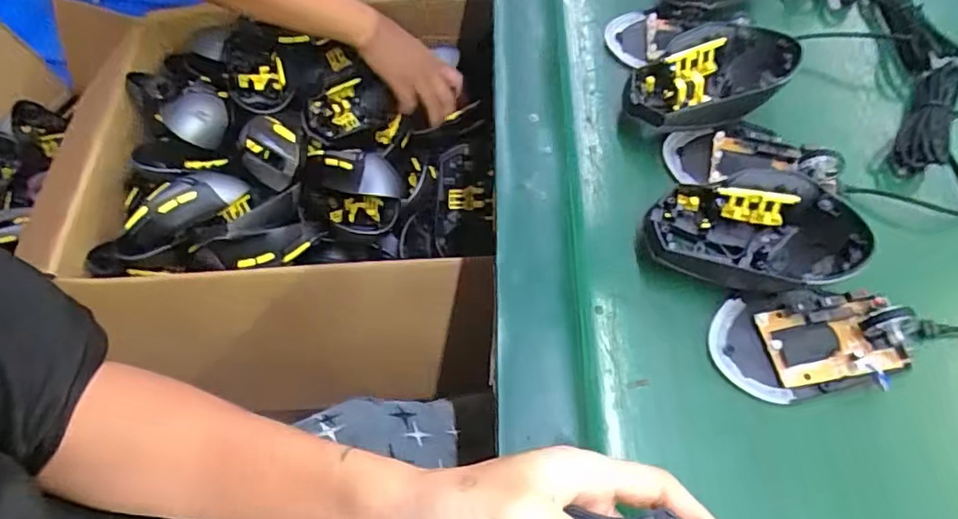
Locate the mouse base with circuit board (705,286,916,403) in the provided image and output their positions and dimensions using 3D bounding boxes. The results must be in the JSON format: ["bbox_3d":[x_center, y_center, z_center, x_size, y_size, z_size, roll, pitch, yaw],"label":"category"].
[{"bbox_3d":[0.191,0.042,0.326,0.113,0.029,0.062,-6,61,-2],"label":"mouse base with circuit board"}]

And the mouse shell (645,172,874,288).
[{"bbox_3d":[0.161,-0.016,0.352,0.116,0.044,0.068,5,61,3],"label":"mouse shell"}]

